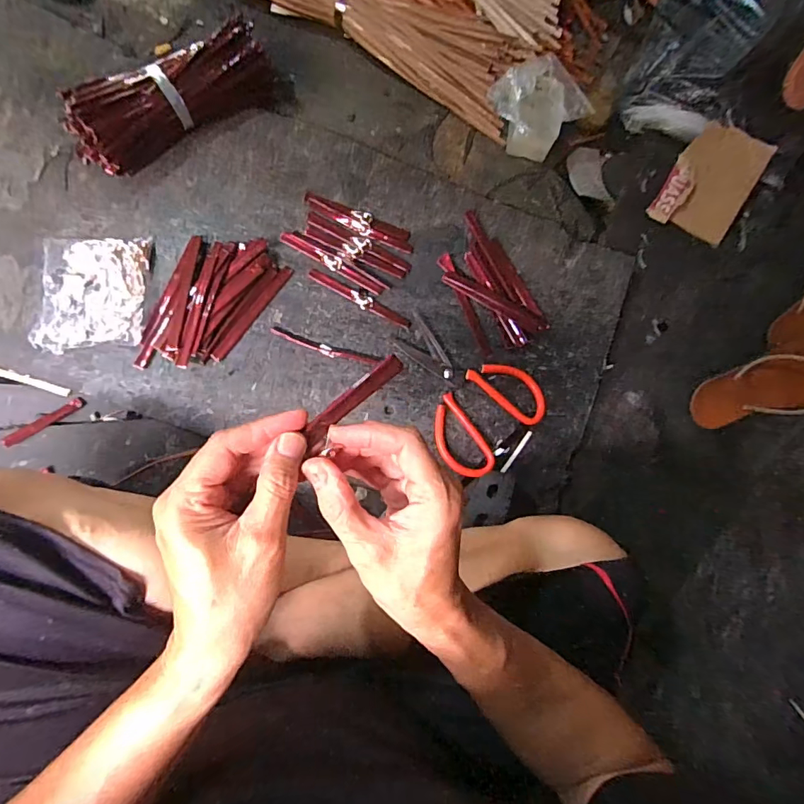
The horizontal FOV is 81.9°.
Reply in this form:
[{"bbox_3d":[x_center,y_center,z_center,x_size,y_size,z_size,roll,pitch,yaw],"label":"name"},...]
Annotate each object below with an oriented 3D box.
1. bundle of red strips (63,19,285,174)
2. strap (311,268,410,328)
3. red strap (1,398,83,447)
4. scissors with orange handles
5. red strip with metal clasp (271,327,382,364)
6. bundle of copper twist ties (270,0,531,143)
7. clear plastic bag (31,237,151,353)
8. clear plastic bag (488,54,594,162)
[{"bbox_3d":[-0.280,-0.376,0.566,0.258,0.058,0.087,-31,85,-12],"label":"bundle of red strips"},{"bbox_3d":[-0.052,-0.135,0.598,0.143,0.004,0.020,28,77,-8],"label":"strap"},{"bbox_3d":[-0.403,0.022,0.522,0.083,0.005,0.013,-39,92,-28],"label":"red strap"},{"bbox_3d":[0.073,-0.018,0.592,0.148,0.014,0.201,-43,93,-15],"label":"scissors with orange handles"},{"bbox_3d":[-0.095,-0.066,0.583,0.138,0.005,0.015,17,79,-10],"label":"red strip with metal clasp"},{"bbox_3d":[-0.072,-0.572,0.648,0.547,0.044,0.141,26,77,-8],"label":"bundle of copper twist ties"},{"bbox_3d":[-0.362,-0.130,0.548,0.109,0.022,0.142,3,81,-12],"label":"clear plastic bag"},{"bbox_3d":[0.199,-0.433,0.682,0.119,0.047,0.128,-30,85,-11],"label":"clear plastic bag"}]

